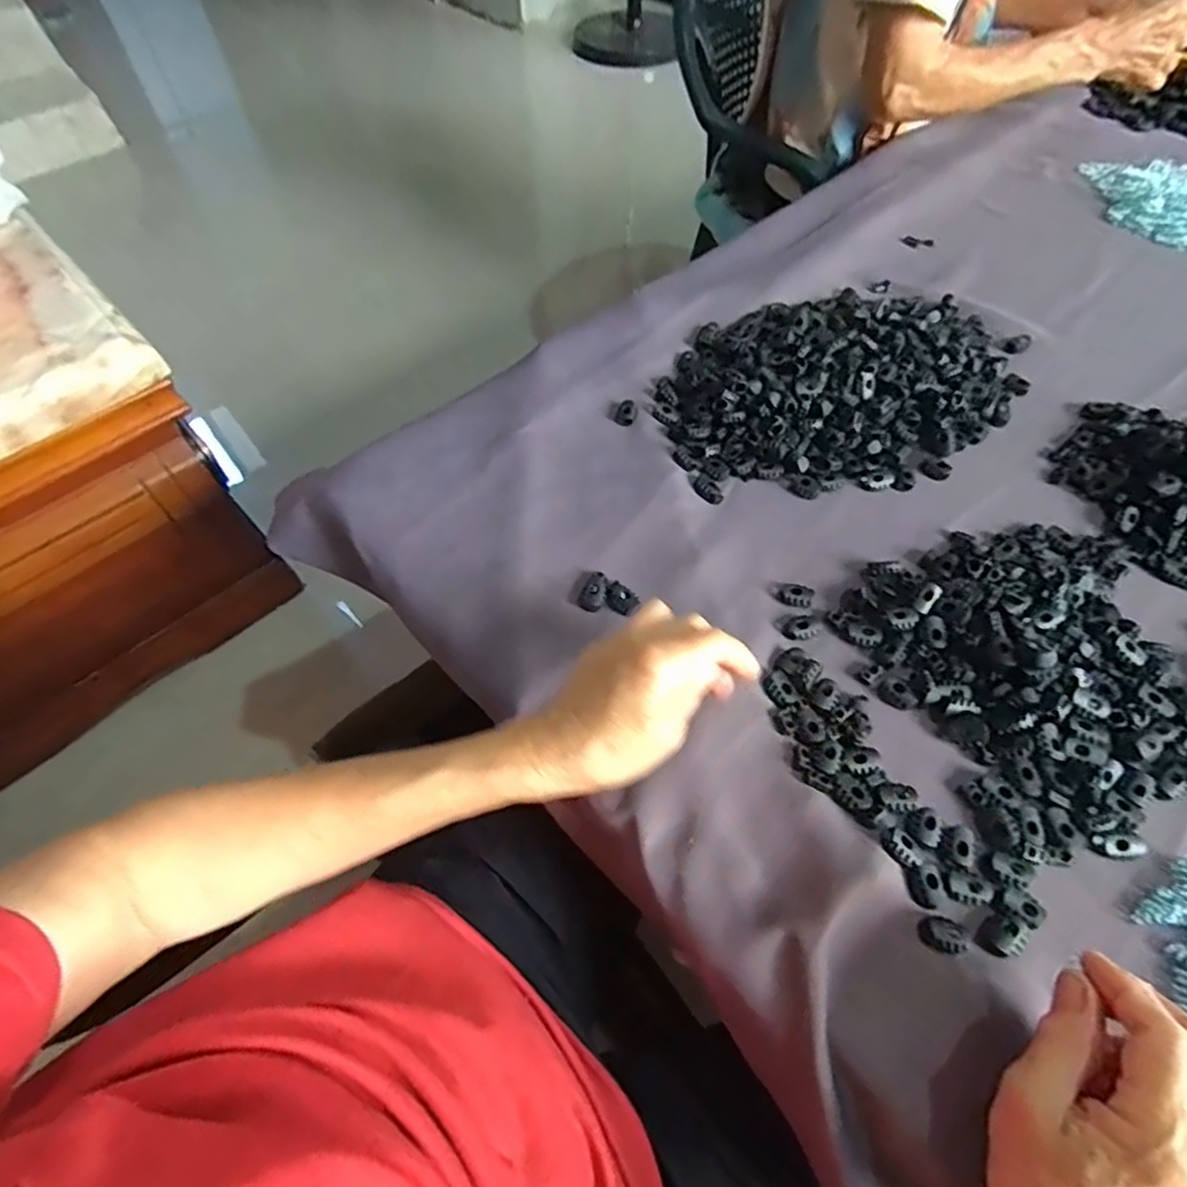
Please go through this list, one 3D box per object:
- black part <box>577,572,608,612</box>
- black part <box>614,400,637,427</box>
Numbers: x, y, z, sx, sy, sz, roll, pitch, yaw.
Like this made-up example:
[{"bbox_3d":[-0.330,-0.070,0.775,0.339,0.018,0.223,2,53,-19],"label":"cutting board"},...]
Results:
[{"bbox_3d":[0.001,-0.002,0.452,0.018,0.006,0.029,18,59,12],"label":"black part"},{"bbox_3d":[0.027,-0.150,0.546,0.017,0.006,0.027,11,57,8],"label":"black part"}]

